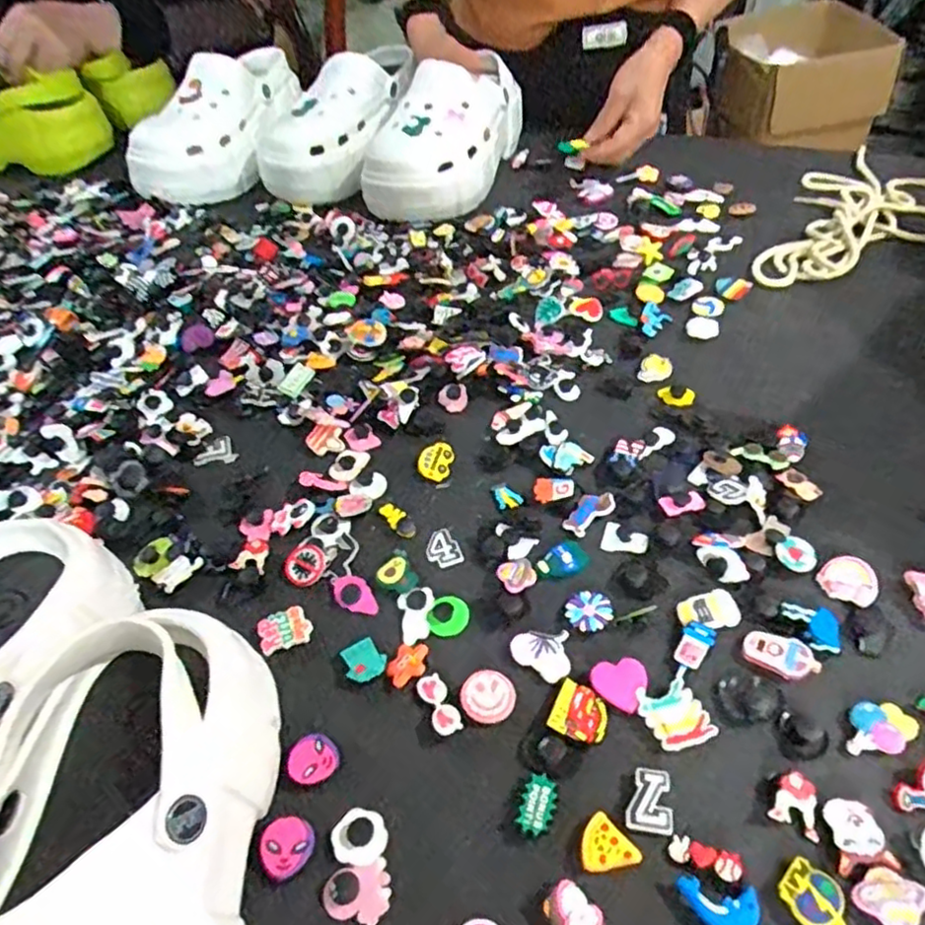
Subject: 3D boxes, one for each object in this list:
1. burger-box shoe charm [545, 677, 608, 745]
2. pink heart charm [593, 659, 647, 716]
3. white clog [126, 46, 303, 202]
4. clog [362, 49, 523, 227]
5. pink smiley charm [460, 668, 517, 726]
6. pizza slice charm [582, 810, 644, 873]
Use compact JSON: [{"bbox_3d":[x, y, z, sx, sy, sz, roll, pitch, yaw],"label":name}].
[{"bbox_3d":[0.058,0.120,0.323,0.026,0.006,0.028,19,51,20],"label":"burger-box shoe charm"},{"bbox_3d":[0.079,0.108,0.333,0.026,0.004,0.027,-2,47,2],"label":"pink heart charm"},{"bbox_3d":[-0.266,-0.385,0.748,0.095,0.100,0.245,20,64,21],"label":"white clog"},{"bbox_3d":[-0.019,-0.344,0.702,0.108,0.096,0.212,12,49,15],"label":"clog"},{"bbox_3d":[0.013,0.117,0.333,0.025,0.006,0.026,-2,47,2],"label":"pink smiley charm"},{"bbox_3d":[0.060,0.165,0.284,0.021,0.007,0.023,-33,53,-24],"label":"pizza slice charm"}]

